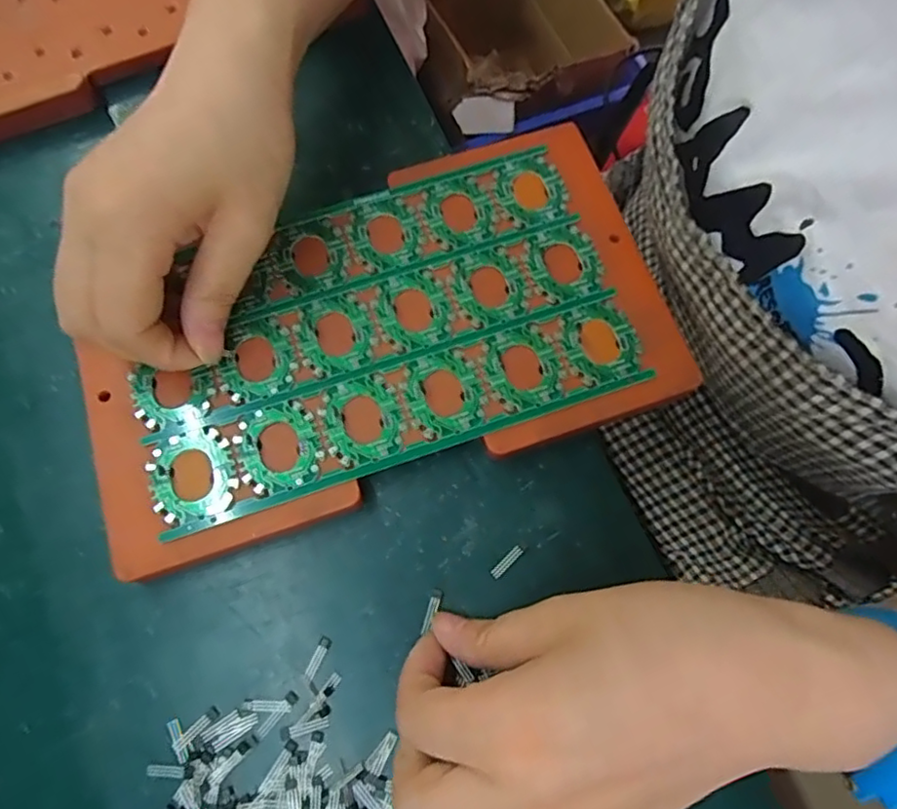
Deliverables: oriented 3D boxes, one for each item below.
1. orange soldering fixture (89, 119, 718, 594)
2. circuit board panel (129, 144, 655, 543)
[{"bbox_3d":[-0.030,-0.031,0.256,0.233,0.015,0.134,-18,73,-7],"label":"orange soldering fixture"},{"bbox_3d":[-0.031,-0.034,0.254,0.199,0.004,0.118,-19,74,-6],"label":"circuit board panel"}]

